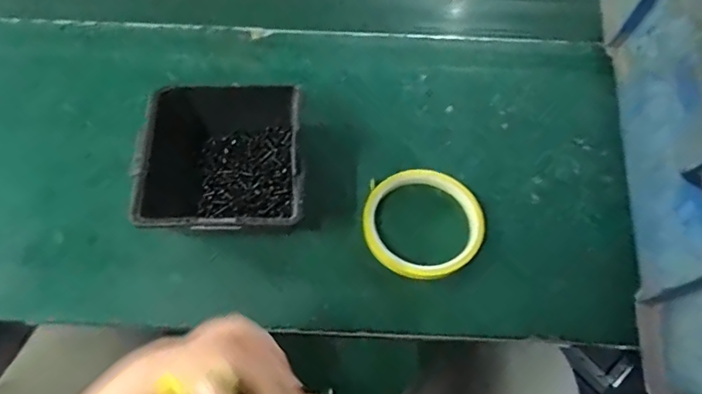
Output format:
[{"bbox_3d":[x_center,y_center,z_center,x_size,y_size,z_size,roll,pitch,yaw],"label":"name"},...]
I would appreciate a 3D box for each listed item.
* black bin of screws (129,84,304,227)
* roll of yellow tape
[{"bbox_3d":[-0.096,-0.029,0.391,0.119,0.059,0.132,-1,66,-1],"label":"black bin of screws"},{"bbox_3d":[0.057,0.021,0.401,0.092,0.021,0.088,0,66,-1],"label":"roll of yellow tape"}]

